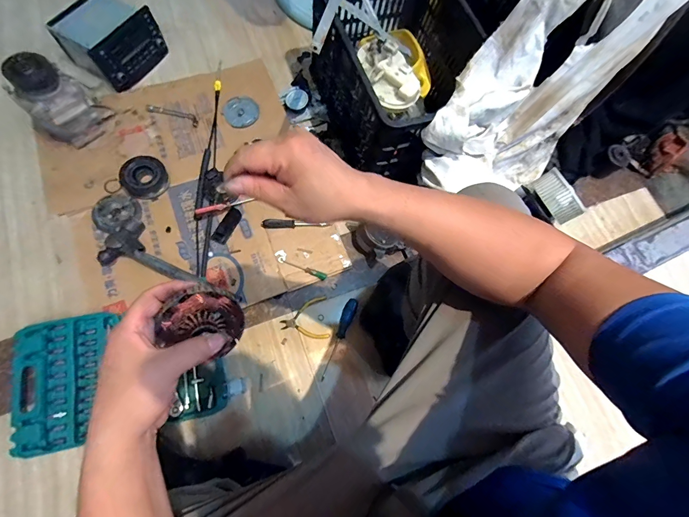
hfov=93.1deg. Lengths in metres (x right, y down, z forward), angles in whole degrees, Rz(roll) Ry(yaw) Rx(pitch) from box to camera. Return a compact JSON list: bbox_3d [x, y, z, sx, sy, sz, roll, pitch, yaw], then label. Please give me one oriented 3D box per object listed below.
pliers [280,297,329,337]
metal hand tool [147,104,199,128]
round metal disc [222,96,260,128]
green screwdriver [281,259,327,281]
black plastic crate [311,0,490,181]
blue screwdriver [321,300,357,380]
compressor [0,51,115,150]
[{"bbox_3d":[-0.095,0.146,0.783,0.110,0.006,0.099,-7,70,-5],"label":"pliers"},{"bbox_3d":[-0.469,-0.396,0.895,0.148,0.013,0.034,18,70,4],"label":"metal hand tool"},{"bbox_3d":[-0.291,-0.416,0.920,0.095,0.008,0.098,1,70,-2],"label":"round metal disc"},{"bbox_3d":[-0.097,0.026,0.793,0.110,0.022,0.016,23,70,5],"label":"green screwdriver"},{"bbox_3d":[0.132,-0.498,0.859,0.361,0.282,0.549,-17,75,-13],"label":"black plastic crate"},{"bbox_3d":[-0.014,0.185,0.757,0.027,0.024,0.195,22,70,5],"label":"blue screwdriver"},{"bbox_3d":[-0.674,-0.367,0.769,0.113,0.191,0.150,41,74,10],"label":"compressor"}]

